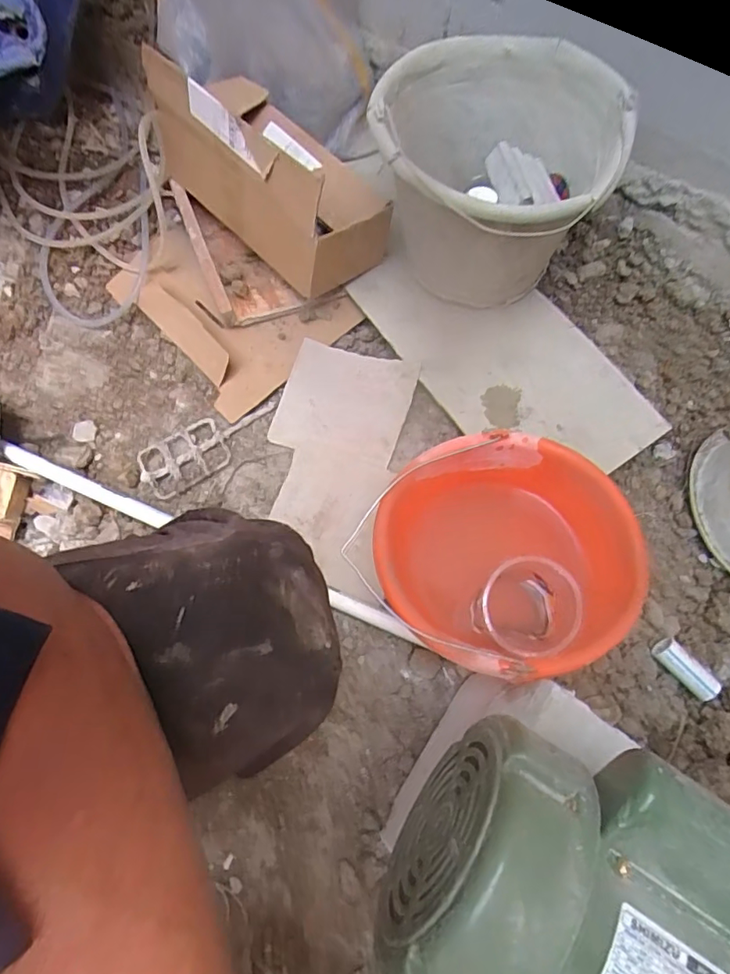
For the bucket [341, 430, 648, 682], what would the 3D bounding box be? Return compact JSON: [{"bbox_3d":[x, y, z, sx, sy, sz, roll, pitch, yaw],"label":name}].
[{"bbox_3d":[0.135,0.087,0.590,0.222,0.186,0.239,-39,76,-13],"label":"bucket"}]

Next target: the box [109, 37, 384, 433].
[{"bbox_3d":[-0.181,-0.356,0.729,0.325,0.227,0.366,-40,76,-14],"label":"box"}]

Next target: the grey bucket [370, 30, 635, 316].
[{"bbox_3d":[0.151,-0.388,0.686,0.283,0.206,0.280,0,71,-1],"label":"grey bucket"}]

